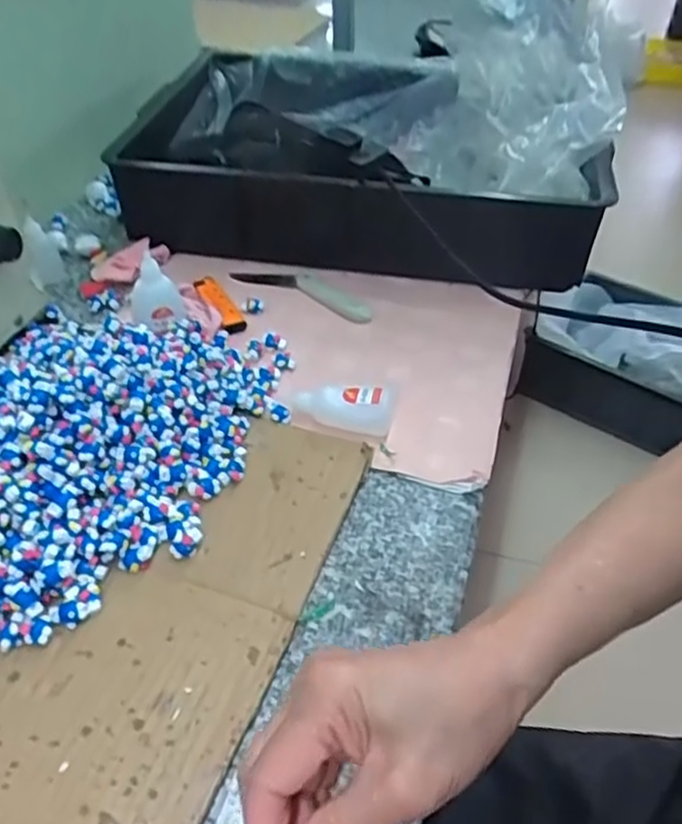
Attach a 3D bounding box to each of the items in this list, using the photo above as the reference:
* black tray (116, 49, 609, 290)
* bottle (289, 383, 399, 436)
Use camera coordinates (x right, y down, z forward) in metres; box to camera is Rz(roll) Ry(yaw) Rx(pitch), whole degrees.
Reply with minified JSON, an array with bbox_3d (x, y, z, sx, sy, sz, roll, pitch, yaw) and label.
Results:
[{"bbox_3d":[0.035,-0.317,0.813,0.481,0.101,0.414,11,44,9],"label":"black tray"},{"bbox_3d":[0.001,-0.004,0.552,0.082,0.025,0.037,7,44,5],"label":"bottle"}]

